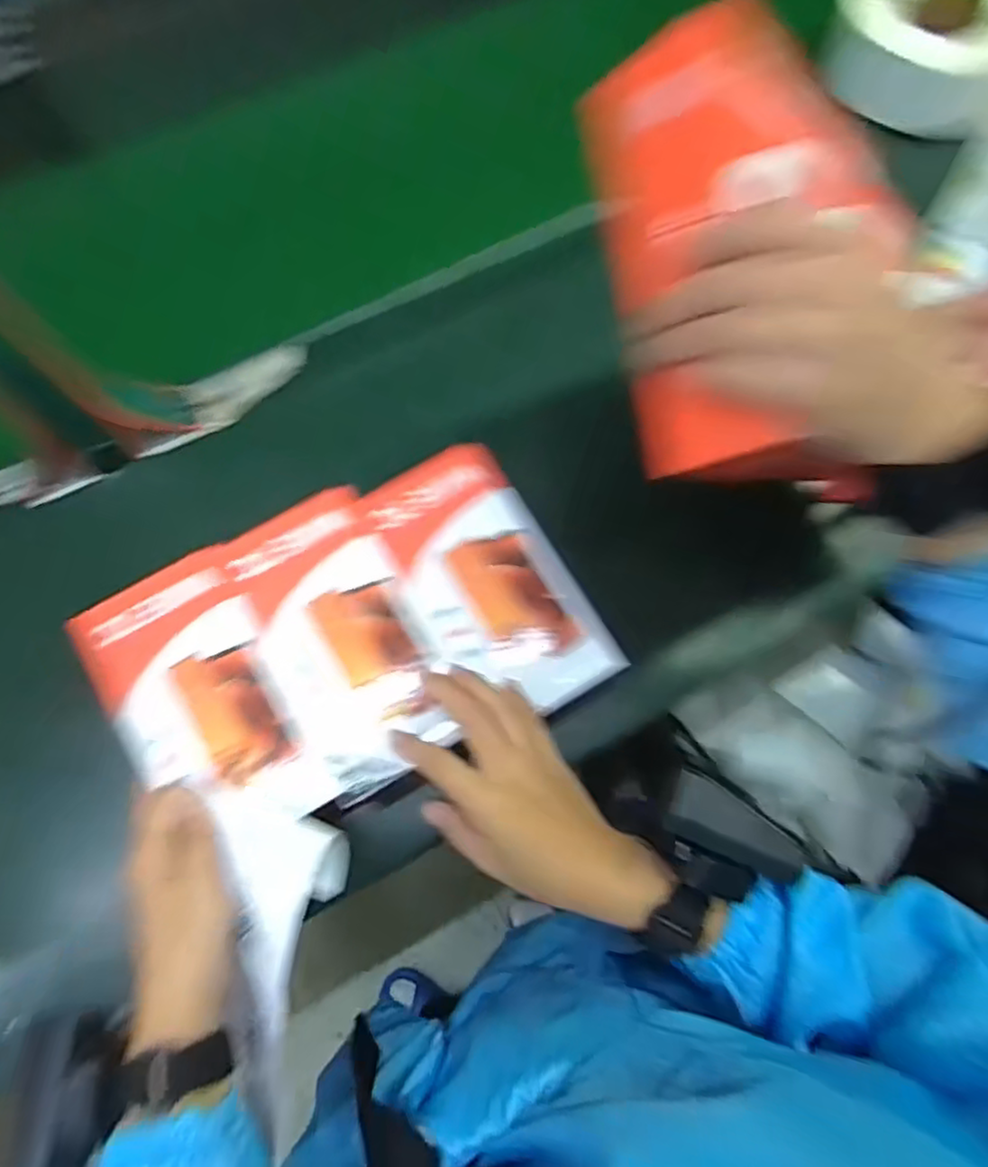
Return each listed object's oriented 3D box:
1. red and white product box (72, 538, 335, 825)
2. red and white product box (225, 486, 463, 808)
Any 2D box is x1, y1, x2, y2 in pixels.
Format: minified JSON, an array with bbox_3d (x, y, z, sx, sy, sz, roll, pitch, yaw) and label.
[{"bbox_3d":[-0.176,0.072,0.417,0.096,0.020,0.171,-28,71,-7],"label":"red and white product box"},{"bbox_3d":[-0.094,0.034,0.429,0.092,0.022,0.178,-26,71,-7],"label":"red and white product box"}]

